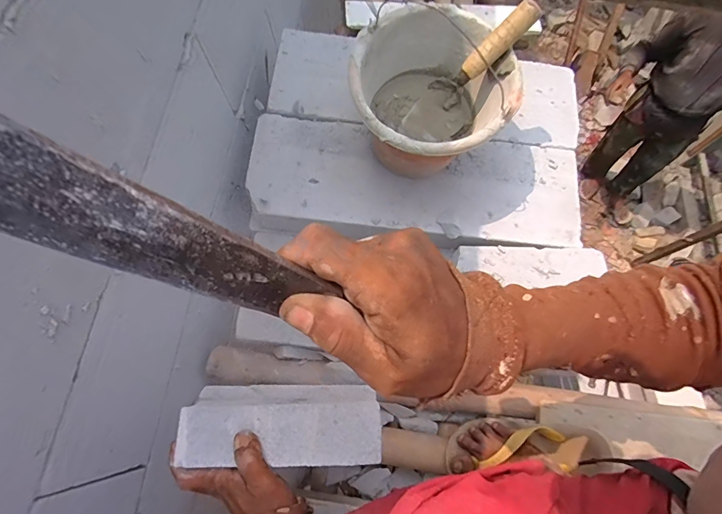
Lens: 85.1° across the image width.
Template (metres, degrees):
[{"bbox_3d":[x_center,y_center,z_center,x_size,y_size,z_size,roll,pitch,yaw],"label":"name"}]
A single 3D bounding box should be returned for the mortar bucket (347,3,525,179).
[{"bbox_3d":[0.109,-0.235,0.641,0.233,0.194,0.241,-1,72,2],"label":"mortar bucket"}]

